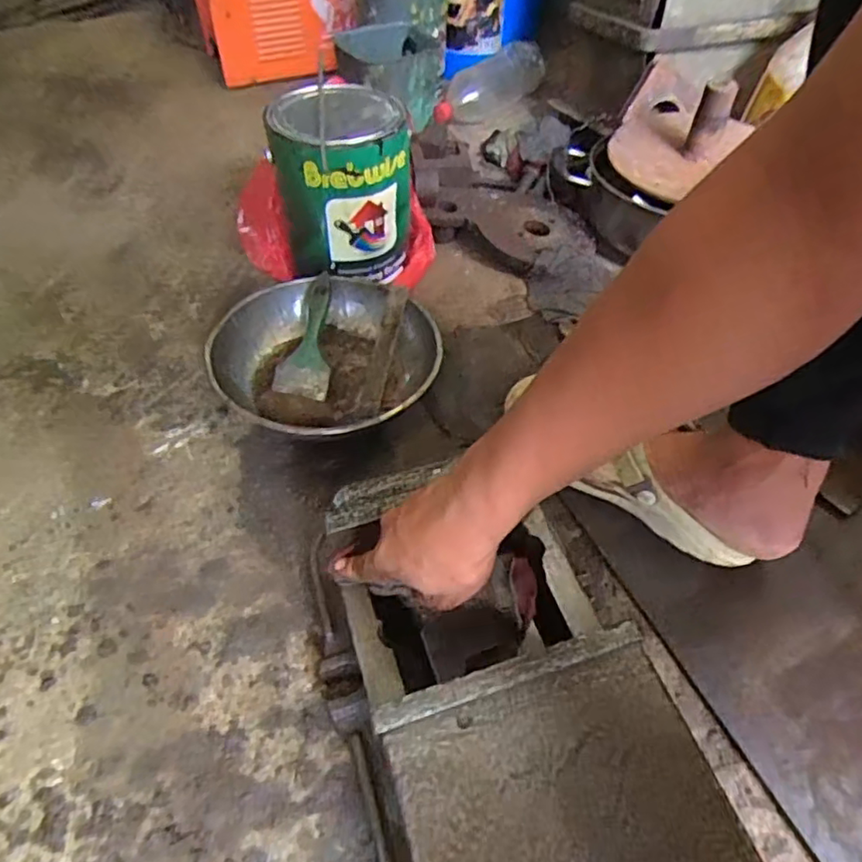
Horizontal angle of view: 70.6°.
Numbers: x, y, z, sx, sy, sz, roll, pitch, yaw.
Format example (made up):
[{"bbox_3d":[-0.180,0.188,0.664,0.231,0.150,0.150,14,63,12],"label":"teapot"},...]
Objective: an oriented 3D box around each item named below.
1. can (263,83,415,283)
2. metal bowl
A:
[{"bbox_3d":[-0.106,-0.302,0.783,0.160,0.206,0.168,-2,48,-3],"label":"can"},{"bbox_3d":[-0.118,-0.078,0.690,0.236,0.065,0.270,-23,53,-21],"label":"metal bowl"}]

